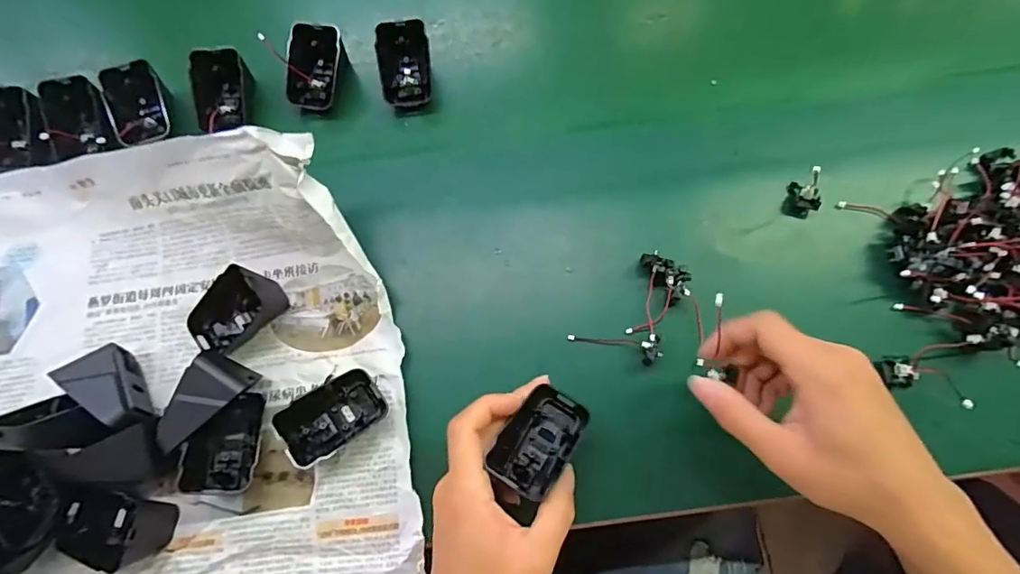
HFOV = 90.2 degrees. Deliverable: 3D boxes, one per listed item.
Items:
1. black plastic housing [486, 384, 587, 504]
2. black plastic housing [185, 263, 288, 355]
[{"bbox_3d":[0.019,0.099,0.326,0.044,0.035,0.067,33,80,9],"label":"black plastic housing"},{"bbox_3d":[-0.206,0.020,0.375,0.043,0.039,0.069,42,81,12],"label":"black plastic housing"}]

